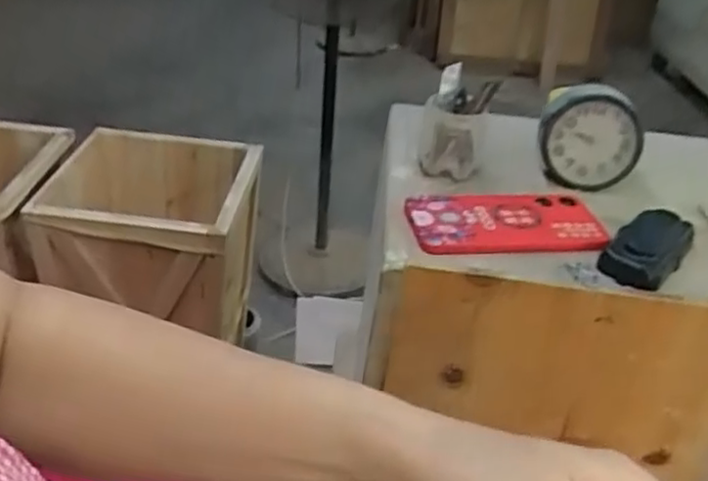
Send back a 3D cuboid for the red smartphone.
[{"bbox_3d":[0.128,-0.015,0.605,0.161,0.017,0.074,0,33,-9],"label":"red smartphone"}]

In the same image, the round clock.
[{"bbox_3d":[0.224,-0.097,0.679,0.093,0.087,0.049,14,33,13],"label":"round clock"}]

